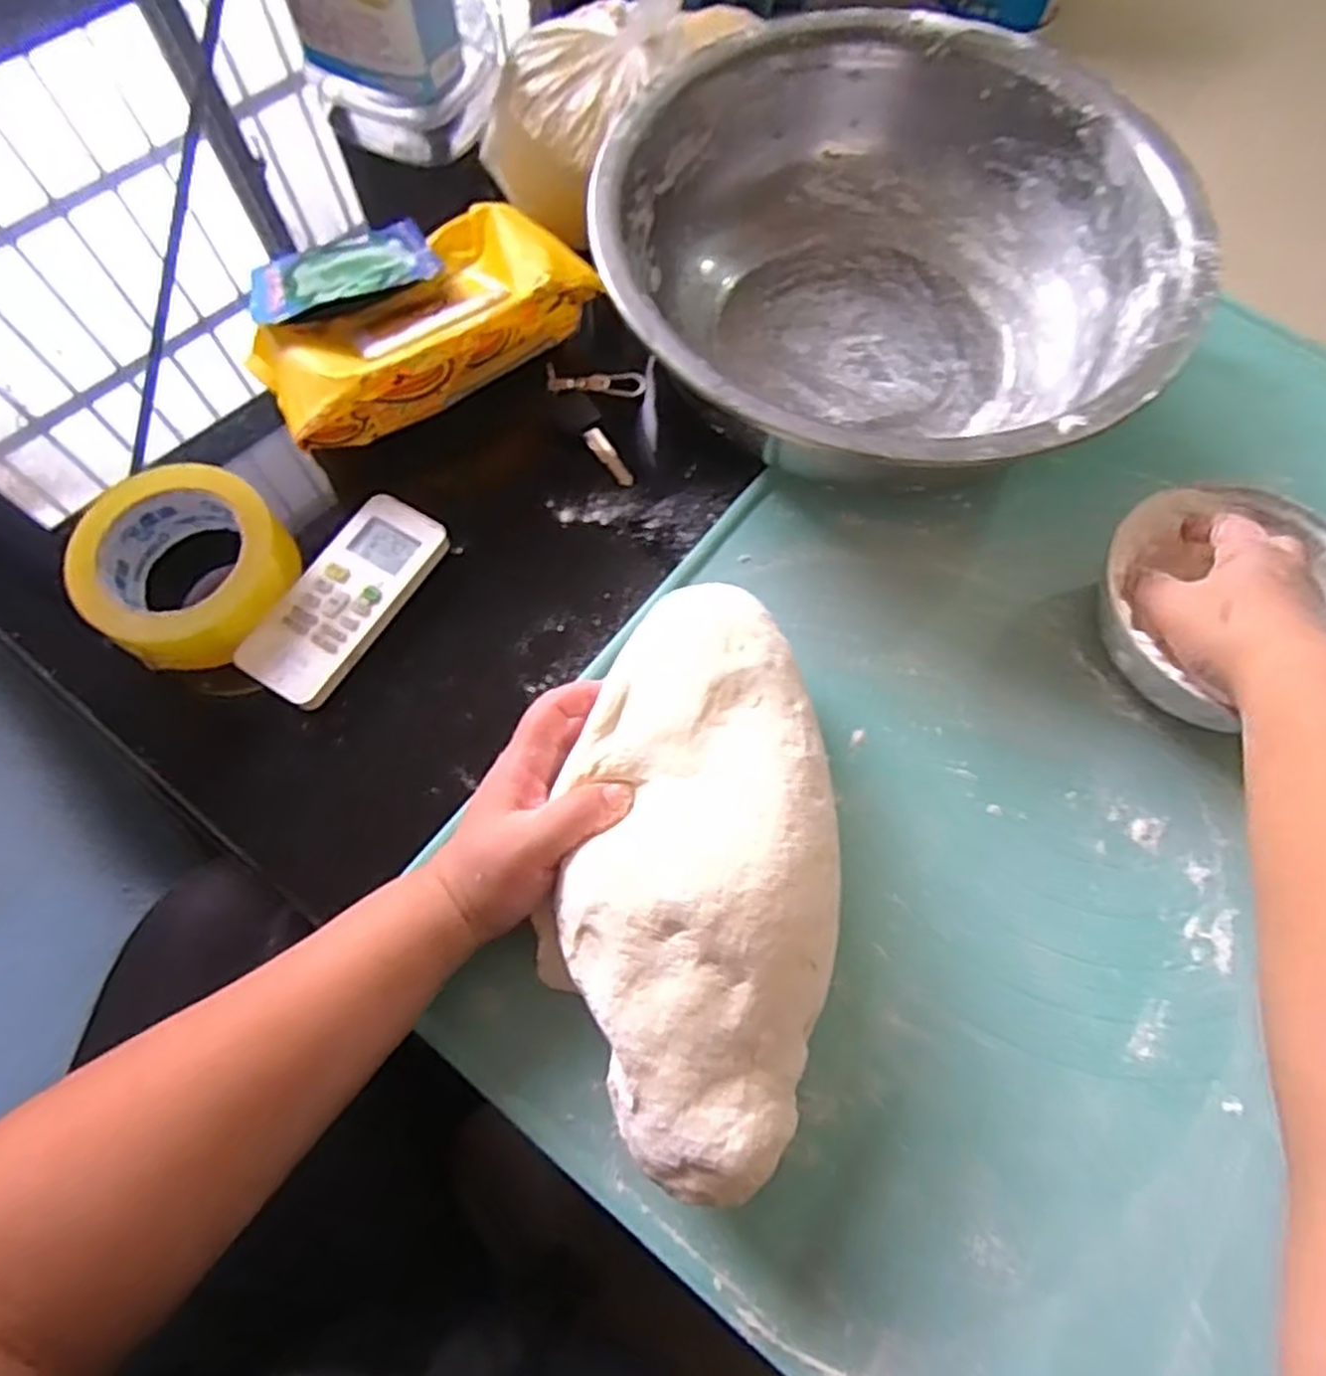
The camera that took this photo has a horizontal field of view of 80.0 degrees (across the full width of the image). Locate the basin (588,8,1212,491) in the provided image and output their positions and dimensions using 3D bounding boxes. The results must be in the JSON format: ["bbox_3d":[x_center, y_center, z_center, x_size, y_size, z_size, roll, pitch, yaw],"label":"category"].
[{"bbox_3d":[0.133,-0.245,0.489,0.321,0.122,0.325,0,69,-1],"label":"basin"}]

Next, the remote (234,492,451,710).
[{"bbox_3d":[-0.182,-0.052,0.453,0.054,0.014,0.129,31,72,10],"label":"remote"}]

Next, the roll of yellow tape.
[{"bbox_3d":[-0.267,-0.068,0.442,0.096,0.051,0.104,0,69,-1],"label":"roll of yellow tape"}]

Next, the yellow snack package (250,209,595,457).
[{"bbox_3d":[-0.154,-0.230,0.496,0.201,0.056,0.114,-31,72,-11],"label":"yellow snack package"}]

